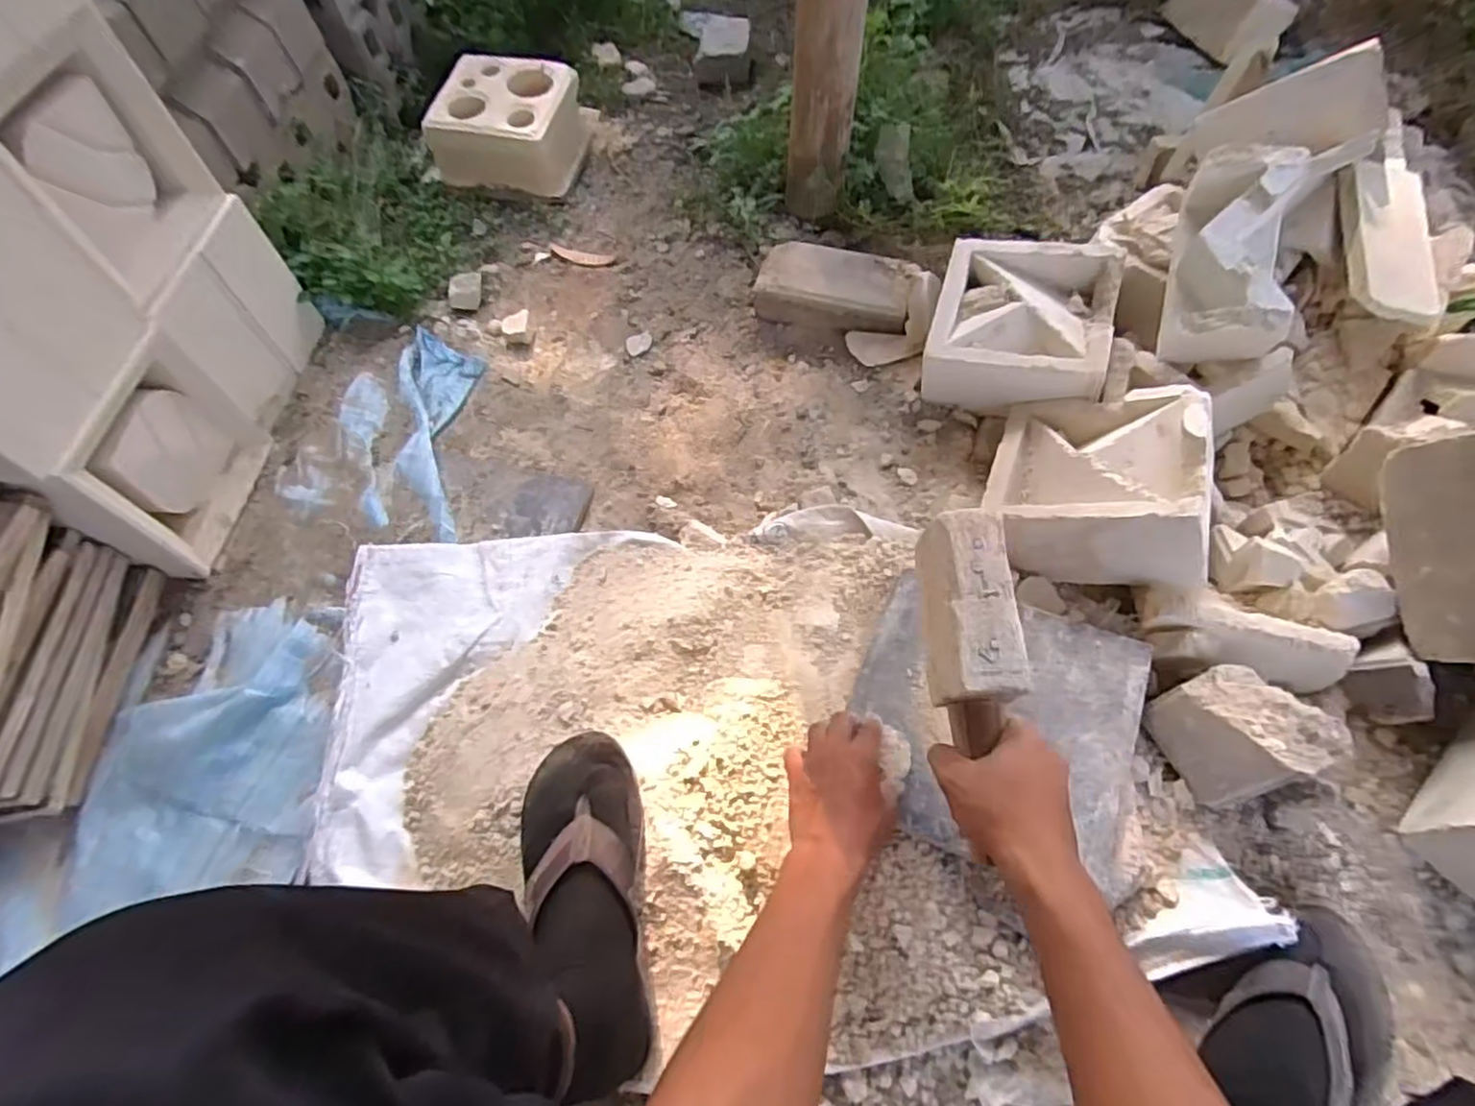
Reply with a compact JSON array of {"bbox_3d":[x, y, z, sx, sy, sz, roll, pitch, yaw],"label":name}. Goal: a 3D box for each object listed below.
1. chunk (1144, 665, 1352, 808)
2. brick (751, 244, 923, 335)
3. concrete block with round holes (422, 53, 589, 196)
[{"bbox_3d":[0.453,0.162,0.636,0.106,0.081,0.104,-21,63,-8],"label":"chunk"},{"bbox_3d":[0.131,-0.358,0.960,0.209,0.059,0.104,14,64,11],"label":"brick"},{"bbox_3d":[-0.393,-0.742,1.213,0.239,0.099,0.238,10,63,9],"label":"concrete block with round holes"}]

